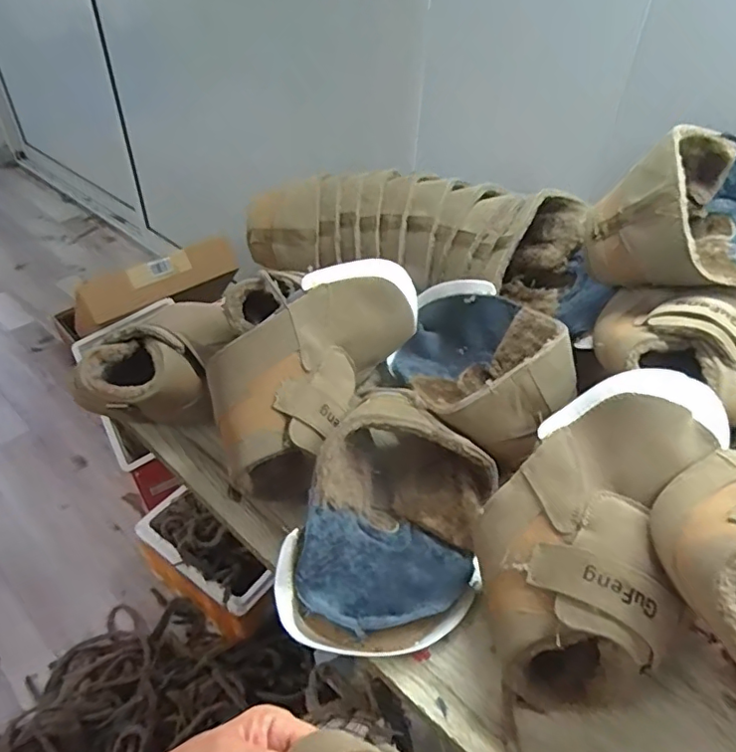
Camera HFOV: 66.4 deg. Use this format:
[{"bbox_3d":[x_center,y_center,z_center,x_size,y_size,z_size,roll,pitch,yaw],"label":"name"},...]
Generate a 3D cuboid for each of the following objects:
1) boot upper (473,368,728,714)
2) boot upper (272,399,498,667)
[{"bbox_3d":[0.193,0.124,0.463,0.159,0.155,0.239,32,49,29],"label":"boot upper"},{"bbox_3d":[0.032,0.119,0.514,0.156,0.106,0.248,16,44,15],"label":"boot upper"}]

